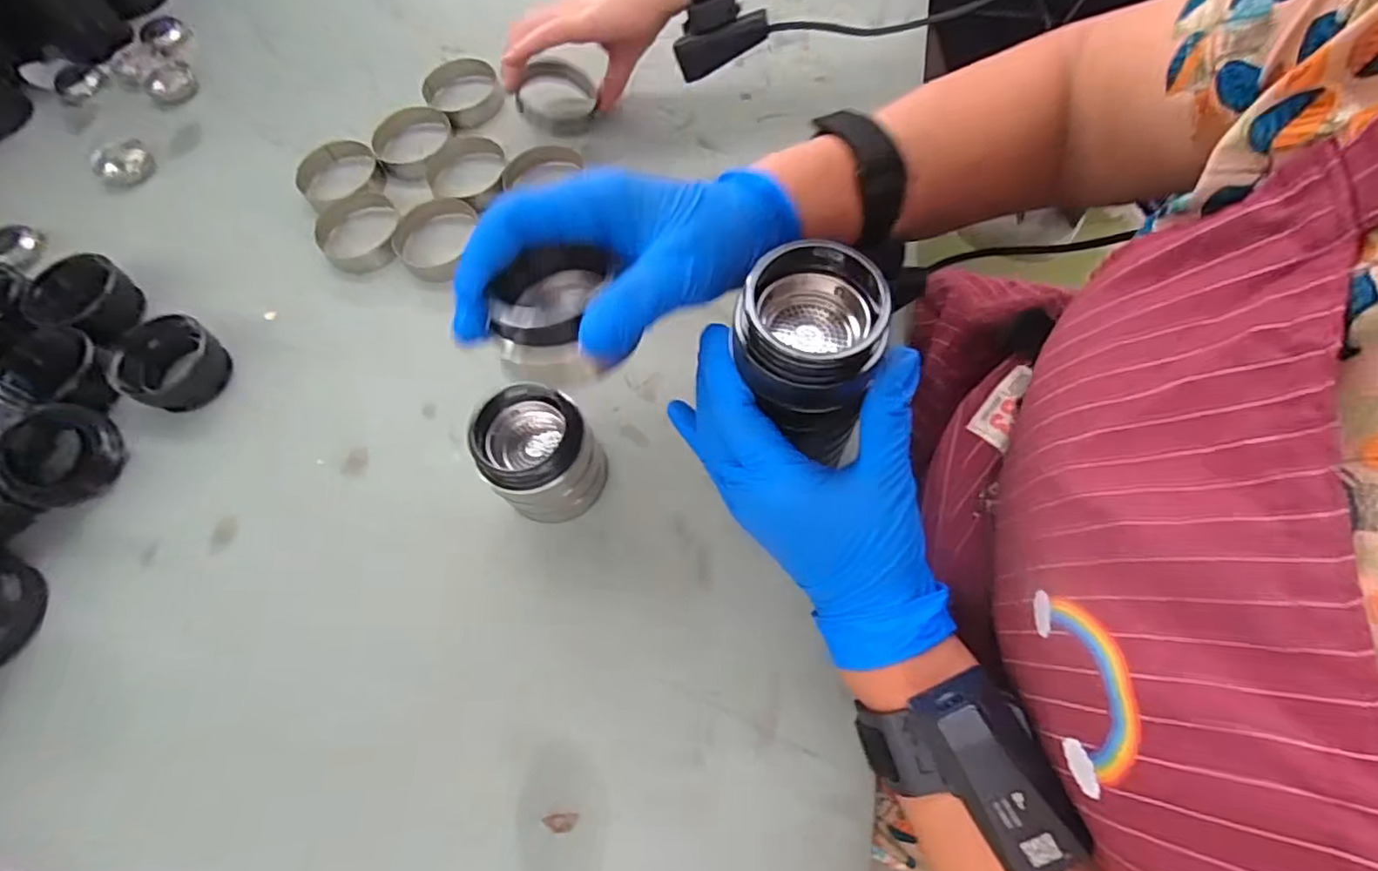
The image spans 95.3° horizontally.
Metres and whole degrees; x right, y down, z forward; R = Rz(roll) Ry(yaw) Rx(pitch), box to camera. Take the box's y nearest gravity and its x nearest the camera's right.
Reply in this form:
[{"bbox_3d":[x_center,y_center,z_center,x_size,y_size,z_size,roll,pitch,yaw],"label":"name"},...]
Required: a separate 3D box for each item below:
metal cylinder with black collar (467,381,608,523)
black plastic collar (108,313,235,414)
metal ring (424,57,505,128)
[{"bbox_3d":[-0.086,0.013,0.369,0.062,0.070,0.060,-2,66,5],"label":"metal cylinder with black collar"},{"bbox_3d":[-0.356,-0.052,0.432,0.049,0.040,0.060,-15,65,-1],"label":"black plastic collar"},{"bbox_3d":[-0.199,-0.304,0.551,0.063,0.017,0.071,-22,65,-4],"label":"metal ring"}]

